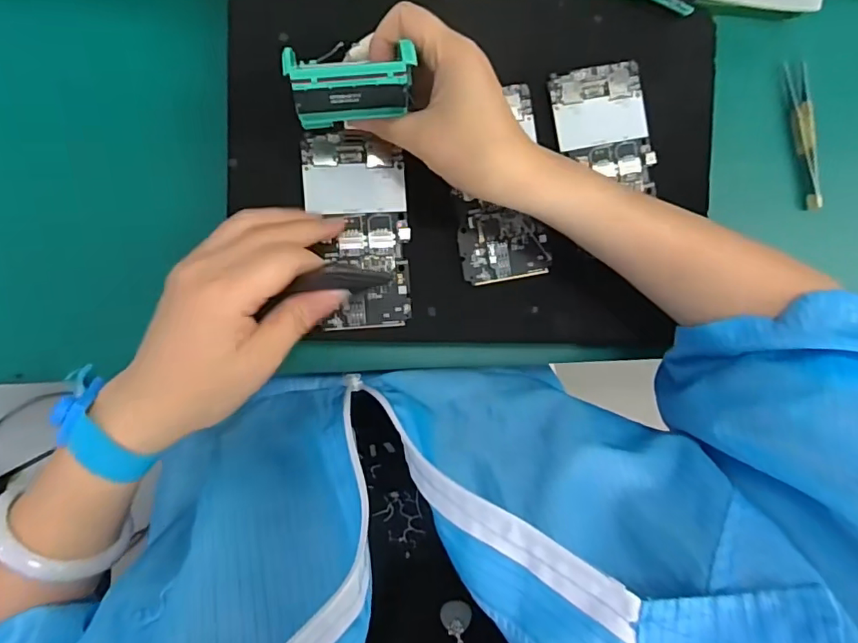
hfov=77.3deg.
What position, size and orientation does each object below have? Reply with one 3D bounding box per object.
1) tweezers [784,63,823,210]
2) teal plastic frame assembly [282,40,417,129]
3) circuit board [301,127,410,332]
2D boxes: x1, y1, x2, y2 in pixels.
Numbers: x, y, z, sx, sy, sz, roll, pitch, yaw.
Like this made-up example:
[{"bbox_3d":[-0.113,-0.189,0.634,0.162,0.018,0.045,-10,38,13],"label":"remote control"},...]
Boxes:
[{"bbox_3d":[0.316,-0.155,0.449,0.013,0.013,0.121,-12,95,-8],"label":"tweezers"},{"bbox_3d":[-0.042,-0.126,0.294,0.064,0.026,0.041,-8,129,-6],"label":"teal plastic frame assembly"},{"bbox_3d":[-0.046,-0.060,0.359,0.064,0.004,0.128,-6,94,-8],"label":"circuit board"}]

